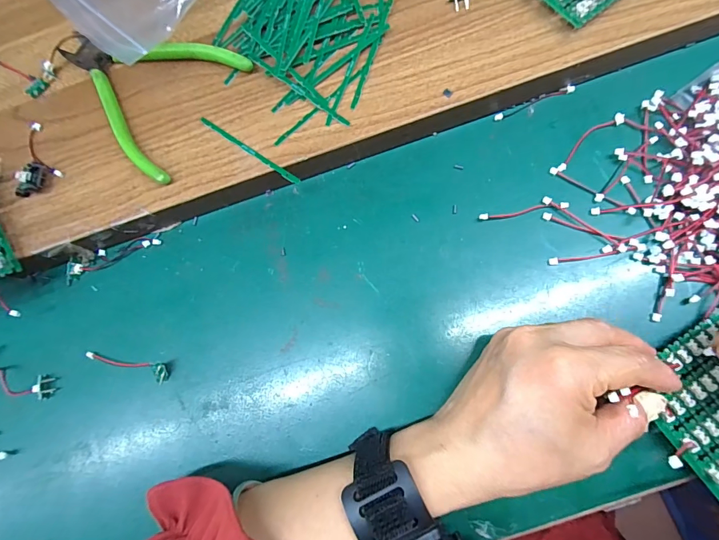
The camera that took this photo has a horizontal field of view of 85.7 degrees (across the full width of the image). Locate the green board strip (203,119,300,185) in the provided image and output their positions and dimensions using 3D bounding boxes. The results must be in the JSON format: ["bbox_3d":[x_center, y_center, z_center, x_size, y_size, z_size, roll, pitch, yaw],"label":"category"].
[{"bbox_3d":[-0.076,-0.082,0.263,0.085,0.005,0.005,34,83,13],"label":"green board strip"}]

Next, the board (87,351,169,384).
[{"bbox_3d":[-0.161,0.066,0.266,0.062,0.011,0.013,8,78,9],"label":"board"}]

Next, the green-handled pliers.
[{"bbox_3d":[-0.159,-0.134,0.274,0.132,0.017,0.103,30,82,13],"label":"green-handled pliers"}]

